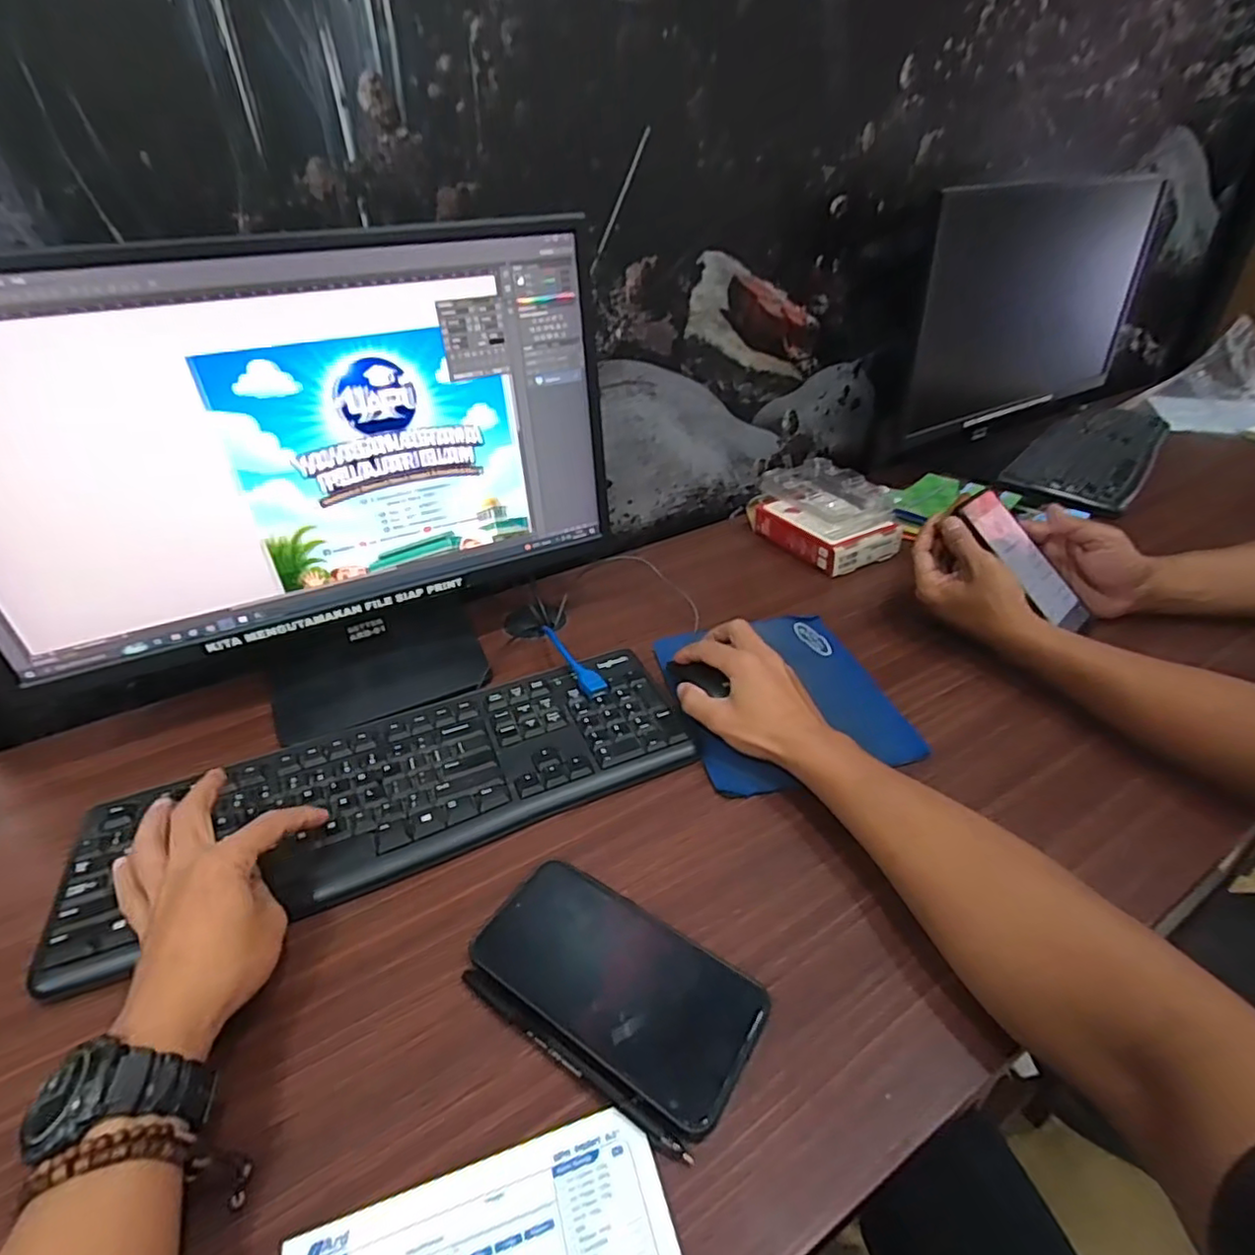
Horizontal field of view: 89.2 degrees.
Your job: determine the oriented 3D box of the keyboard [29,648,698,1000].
[{"bbox_3d":[-0.168,0.118,0.482,0.429,0.020,0.151,-15,35,-17],"label":"keyboard"}]

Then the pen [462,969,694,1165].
[{"bbox_3d":[-0.033,0.222,0.330,0.148,0.008,0.008,19,40,31],"label":"pen"}]

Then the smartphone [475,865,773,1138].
[{"bbox_3d":[-0.008,0.198,0.360,0.159,0.015,0.080,20,40,33],"label":"smartphone"}]

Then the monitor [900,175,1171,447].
[{"bbox_3d":[0.591,-0.465,0.947,0.383,0.320,0.053,-11,35,-13],"label":"monitor"}]

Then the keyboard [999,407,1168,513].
[{"bbox_3d":[0.694,-0.266,0.942,0.138,0.035,0.425,26,43,34],"label":"keyboard"}]

